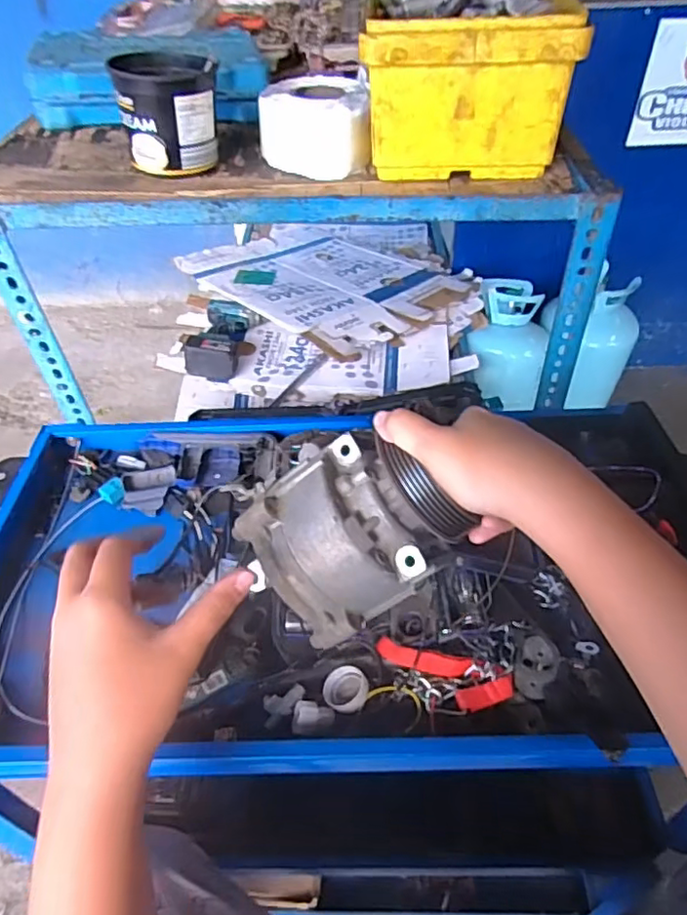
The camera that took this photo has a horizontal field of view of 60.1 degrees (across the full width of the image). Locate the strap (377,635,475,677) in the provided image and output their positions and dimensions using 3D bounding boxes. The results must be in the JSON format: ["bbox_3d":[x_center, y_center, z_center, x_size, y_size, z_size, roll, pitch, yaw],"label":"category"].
[{"bbox_3d":[0.061,0.157,0.460,0.072,0.011,0.020,11,47,13],"label":"strap"}]

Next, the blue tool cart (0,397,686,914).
[{"bbox_3d":[-0.015,0.277,0.718,0.708,0.695,0.380,0,46,3],"label":"blue tool cart"}]

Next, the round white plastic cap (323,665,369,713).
[{"bbox_3d":[0.002,0.174,0.449,0.033,0.014,0.035,-1,46,1],"label":"round white plastic cap"}]

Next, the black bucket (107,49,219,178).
[{"bbox_3d":[-0.167,-0.335,0.577,0.094,0.092,0.084,-11,46,-8],"label":"black bucket"}]

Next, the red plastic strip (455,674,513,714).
[{"bbox_3d":[0.106,0.175,0.439,0.045,0.004,0.017,-13,47,-10],"label":"red plastic strip"}]

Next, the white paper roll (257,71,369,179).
[{"bbox_3d":[-0.032,-0.343,0.612,0.109,0.065,0.123,-4,46,-1],"label":"white paper roll"}]

